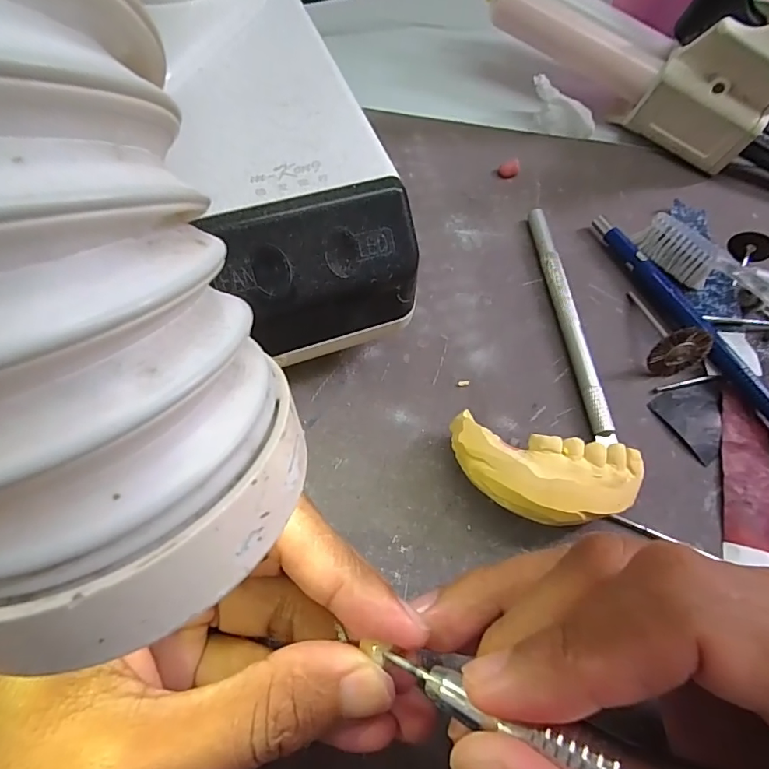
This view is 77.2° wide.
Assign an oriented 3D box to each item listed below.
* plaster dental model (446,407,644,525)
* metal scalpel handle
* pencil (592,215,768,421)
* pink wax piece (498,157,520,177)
[{"bbox_3d":[0.053,0.033,0.167,0.063,0.026,0.030,16,64,4],"label":"plaster dental model"},{"bbox_3d":[0.080,-0.030,0.211,0.008,0.008,0.116,-4,64,-5],"label":"metal scalpel handle"},{"bbox_3d":[0.135,-0.026,0.211,0.008,0.011,0.132,-23,68,-14],"label":"pencil"},{"bbox_3d":[0.065,-0.113,0.251,0.009,0.007,0.009,27,65,9],"label":"pink wax piece"}]

